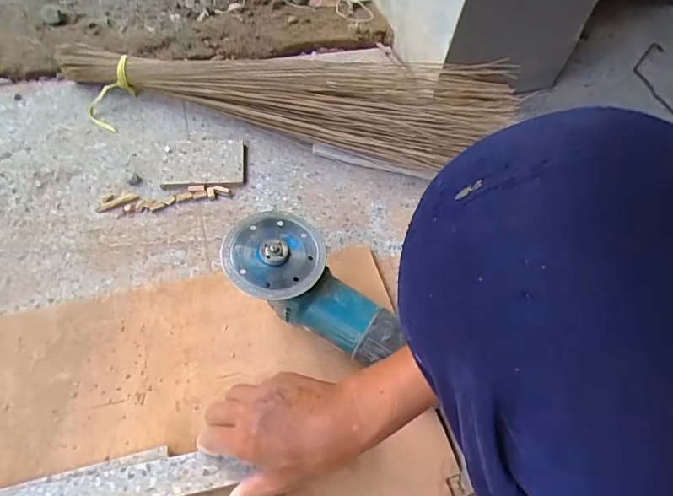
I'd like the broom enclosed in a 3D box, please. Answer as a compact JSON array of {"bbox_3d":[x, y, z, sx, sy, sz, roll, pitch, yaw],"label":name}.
[{"bbox_3d":[-0.076,-0.238,0.667,0.653,0.118,0.136,16,57,6],"label":"broom"}]

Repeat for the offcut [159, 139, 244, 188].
[{"bbox_3d":[-0.186,-0.120,0.657,0.112,0.013,0.084,-3,58,-7],"label":"offcut"}]

